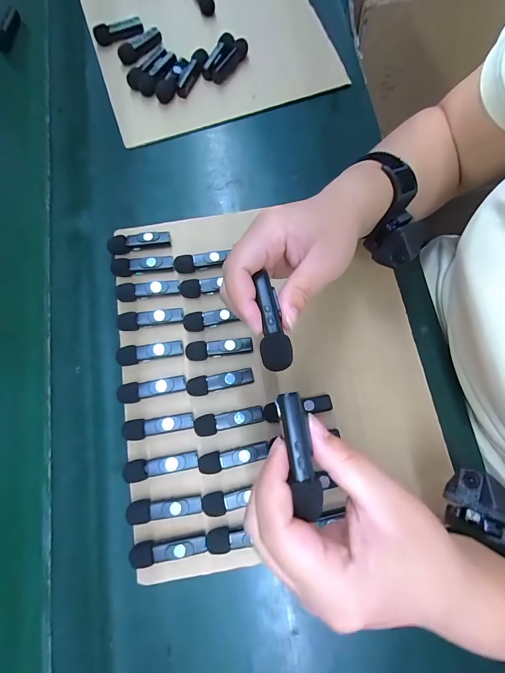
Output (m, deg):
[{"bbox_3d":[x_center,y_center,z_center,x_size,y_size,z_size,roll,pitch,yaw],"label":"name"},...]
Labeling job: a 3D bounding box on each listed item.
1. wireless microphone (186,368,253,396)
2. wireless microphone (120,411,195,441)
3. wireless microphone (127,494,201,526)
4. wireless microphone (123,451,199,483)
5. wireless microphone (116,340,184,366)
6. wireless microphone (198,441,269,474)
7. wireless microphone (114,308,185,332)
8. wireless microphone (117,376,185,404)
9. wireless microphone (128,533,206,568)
[{"bbox_3d":[-0.031,0.044,0.309,0.064,0.017,0.018,-13,76,1],"label":"wireless microphone"},{"bbox_3d":[-0.088,0.084,0.294,0.065,0.012,0.018,-8,76,2],"label":"wireless microphone"},{"bbox_3d":[-0.078,0.153,0.279,0.065,0.011,0.017,-7,76,2],"label":"wireless microphone"},{"bbox_3d":[-0.084,0.118,0.287,0.067,0.009,0.018,-12,76,1],"label":"wireless microphone"},{"bbox_3d":[-0.102,0.016,0.311,0.064,0.013,0.019,-7,76,2],"label":"wireless microphone"},{"bbox_3d":[-0.017,0.111,0.288,0.064,0.009,0.017,-12,76,1],"label":"wireless microphone"},{"bbox_3d":[-0.105,-0.018,0.319,0.065,0.010,0.018,-7,76,2],"label":"wireless microphone"},{"bbox_3d":[-0.097,0.052,0.308,0.064,0.020,0.019,-9,76,2],"label":"wireless microphone"},{"bbox_3d":[-0.072,0.185,0.273,0.064,0.014,0.017,-8,76,2],"label":"wireless microphone"}]

